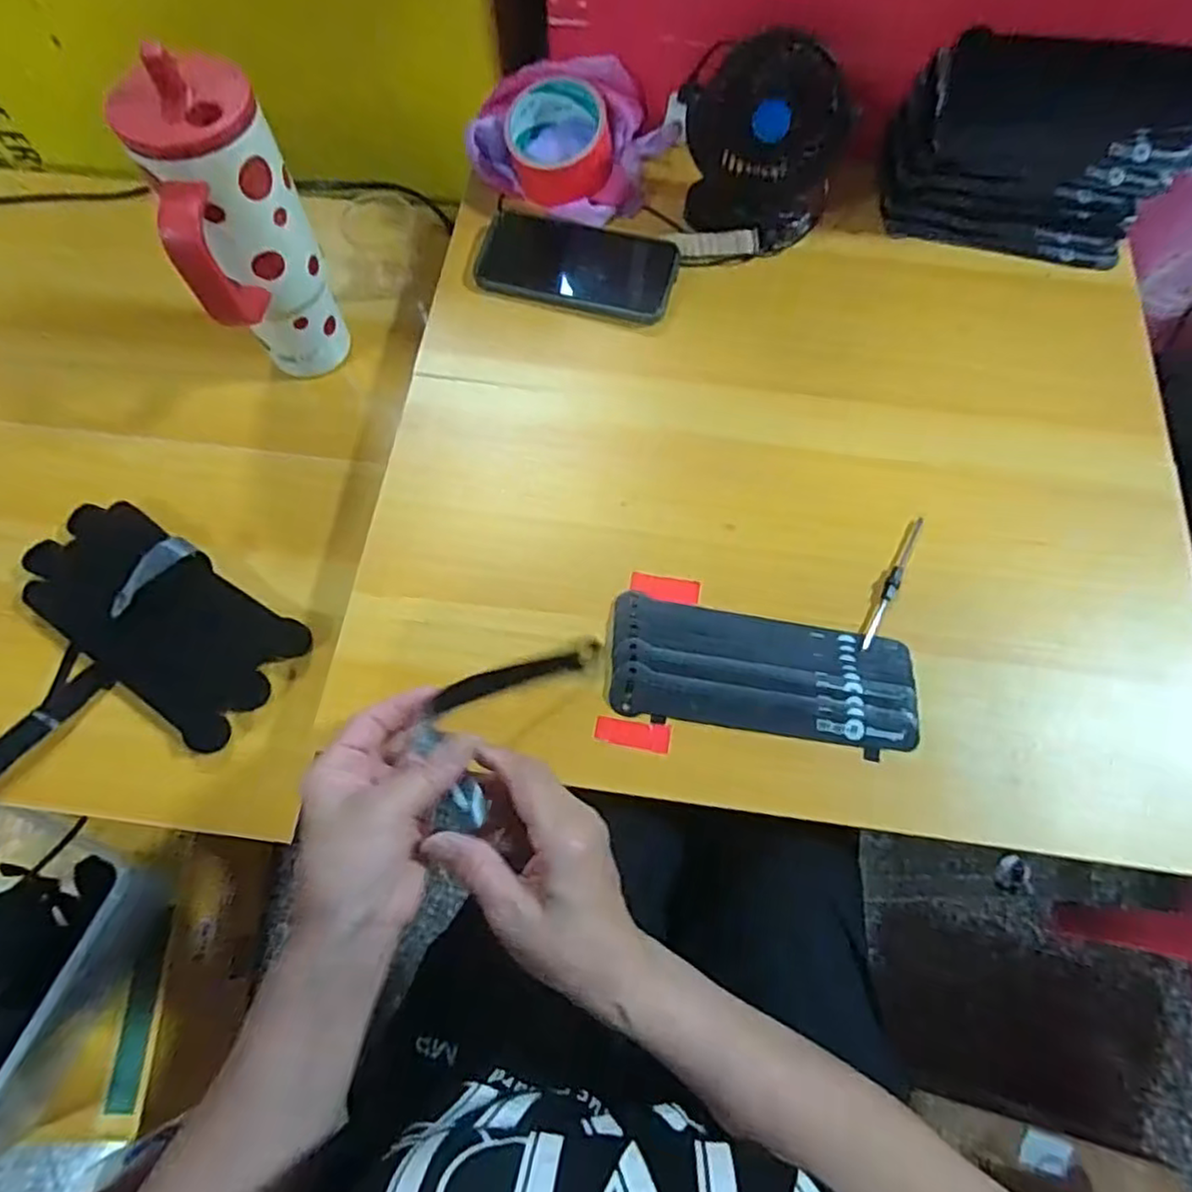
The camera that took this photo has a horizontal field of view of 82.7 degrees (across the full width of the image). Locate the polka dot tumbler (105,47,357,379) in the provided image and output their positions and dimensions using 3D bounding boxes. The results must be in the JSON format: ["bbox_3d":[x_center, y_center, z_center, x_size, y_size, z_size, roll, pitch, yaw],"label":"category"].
[{"bbox_3d":[-0.238,-0.234,0.496,0.084,0.232,0.102,-22,70,-9],"label":"polka dot tumbler"}]

